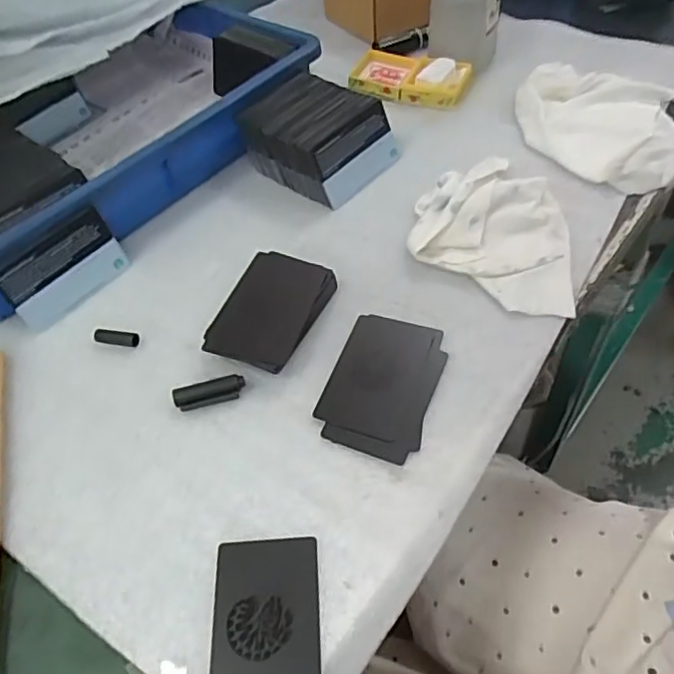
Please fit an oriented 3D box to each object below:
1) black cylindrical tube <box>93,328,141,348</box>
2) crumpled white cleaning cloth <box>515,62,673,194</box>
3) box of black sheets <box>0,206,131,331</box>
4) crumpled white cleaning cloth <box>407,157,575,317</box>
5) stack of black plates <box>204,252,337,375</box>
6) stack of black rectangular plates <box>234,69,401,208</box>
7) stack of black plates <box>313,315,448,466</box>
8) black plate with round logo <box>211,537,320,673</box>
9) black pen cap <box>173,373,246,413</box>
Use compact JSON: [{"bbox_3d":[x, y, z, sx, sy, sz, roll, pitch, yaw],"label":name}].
[{"bbox_3d":[-0.155,0.001,0.420,0.032,0.007,0.010,8,55,10],"label":"black cylindrical tube"},{"bbox_3d":[0.228,-0.185,0.515,0.148,0.015,0.144,23,59,20],"label":"crumpled white cleaning cloth"},{"bbox_3d":[-0.198,-0.051,0.436,0.023,0.047,0.085,35,64,26],"label":"box of black sheets"},{"bbox_3d":[0.114,-0.081,0.440,0.112,0.026,0.140,3,54,7],"label":"crumpled white cleaning cloth"},{"bbox_3d":[-0.045,-0.019,0.418,0.063,0.015,0.094,16,57,15],"label":"stack of black plates"},{"bbox_3d":[-0.016,-0.169,0.503,0.104,0.051,0.090,33,63,25],"label":"stack of black rectangular plates"},{"bbox_3d":[0.029,0.028,0.378,0.064,0.004,0.099,14,56,14],"label":"stack of black plates"},{"bbox_3d":[-0.036,0.144,0.299,0.053,0.004,0.084,-5,54,1],"label":"black plate with round logo"},{"bbox_3d":[-0.081,0.035,0.381,0.045,0.010,0.014,-15,54,-6],"label":"black pen cap"}]

